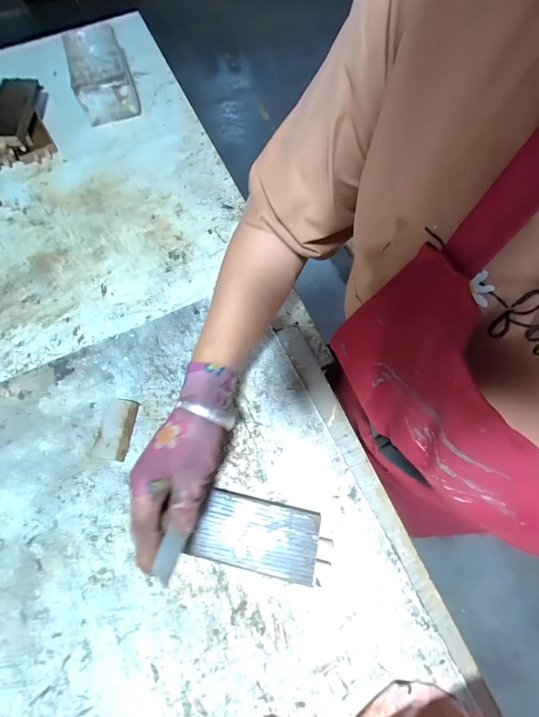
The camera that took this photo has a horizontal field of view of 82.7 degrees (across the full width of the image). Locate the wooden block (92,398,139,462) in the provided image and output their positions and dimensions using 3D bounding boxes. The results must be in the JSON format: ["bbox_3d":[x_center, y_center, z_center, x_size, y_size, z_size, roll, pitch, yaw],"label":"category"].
[{"bbox_3d":[-0.182,0.084,0.365,0.036,0.019,0.070,2,67,3],"label":"wooden block"}]

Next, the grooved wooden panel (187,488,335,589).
[{"bbox_3d":[-0.008,0.188,0.328,0.139,0.018,0.068,13,68,7],"label":"grooved wooden panel"}]

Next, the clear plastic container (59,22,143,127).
[{"bbox_3d":[-0.349,-0.592,0.634,0.109,0.072,0.247,-20,68,-7],"label":"clear plastic container"}]

